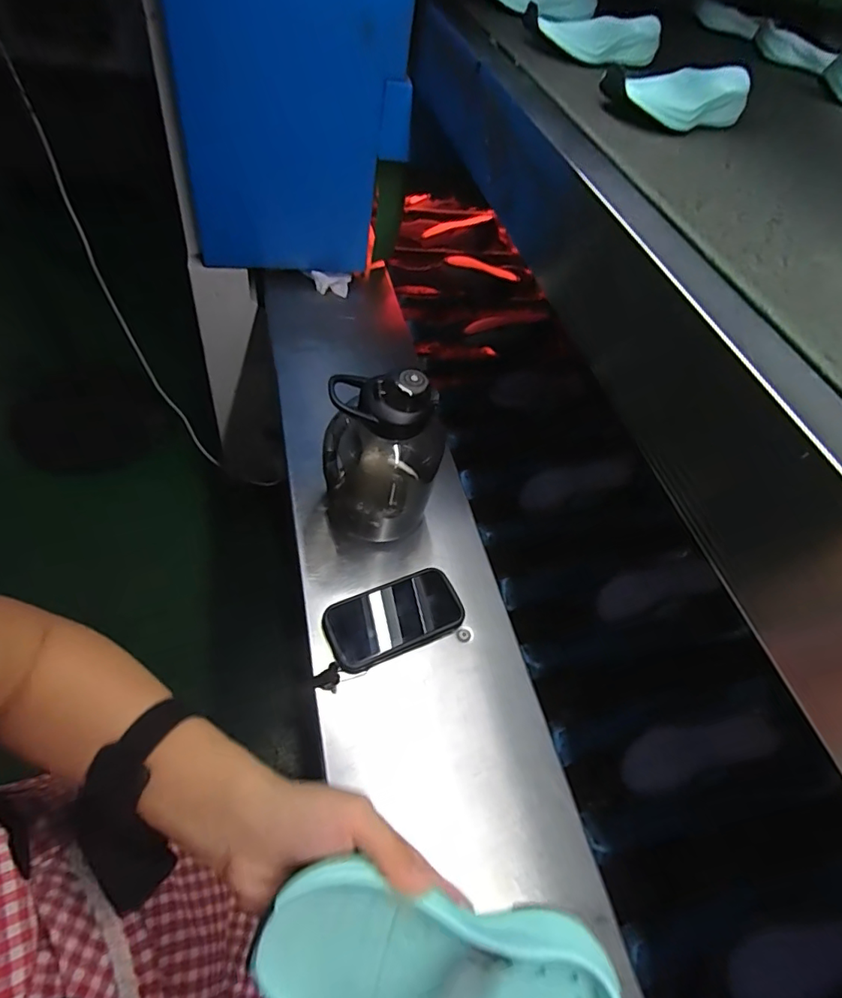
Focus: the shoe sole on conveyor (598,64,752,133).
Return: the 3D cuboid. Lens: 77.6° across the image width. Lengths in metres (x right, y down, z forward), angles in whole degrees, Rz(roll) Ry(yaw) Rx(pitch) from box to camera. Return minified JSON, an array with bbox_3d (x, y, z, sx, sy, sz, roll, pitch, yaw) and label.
[{"bbox_3d":[0.268,-0.413,0.539,0.181,0.037,0.080,-24,59,-22],"label":"shoe sole on conveyor"}]

